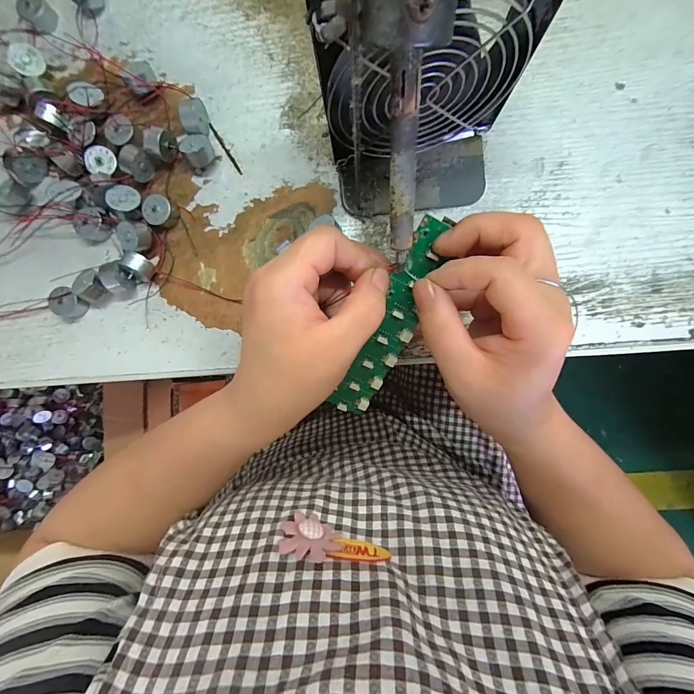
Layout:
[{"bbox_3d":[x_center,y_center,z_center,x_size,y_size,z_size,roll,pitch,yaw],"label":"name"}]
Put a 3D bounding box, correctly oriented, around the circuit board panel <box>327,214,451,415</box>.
[{"bbox_3d":[0.026,-0.011,0.211,0.027,0.007,0.134,23,114,3],"label":"circuit board panel"}]

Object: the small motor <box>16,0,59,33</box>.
[{"bbox_3d":[-0.249,-0.269,0.271,0.021,0.014,0.022,0,91,3],"label":"small motor"}]

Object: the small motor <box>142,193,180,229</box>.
[{"bbox_3d":[-0.148,-0.107,0.267,0.022,0.014,0.023,0,91,3],"label":"small motor"}]

